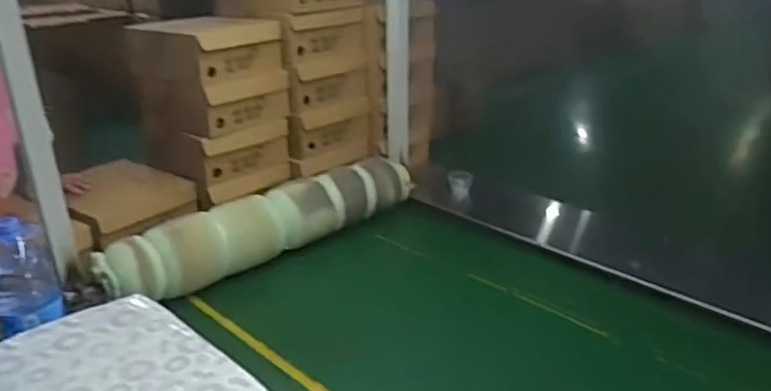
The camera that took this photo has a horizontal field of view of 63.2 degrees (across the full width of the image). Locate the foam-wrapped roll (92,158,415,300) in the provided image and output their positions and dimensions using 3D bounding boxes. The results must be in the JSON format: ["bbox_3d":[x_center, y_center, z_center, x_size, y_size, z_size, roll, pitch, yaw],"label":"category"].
[{"bbox_3d":[-0.239,0.057,1.437,0.802,0.127,0.102,-20,30,-37],"label":"foam-wrapped roll"}]

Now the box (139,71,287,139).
[{"bbox_3d":[-0.422,-0.246,1.544,0.264,0.120,0.272,-22,31,-40],"label":"box"}]

